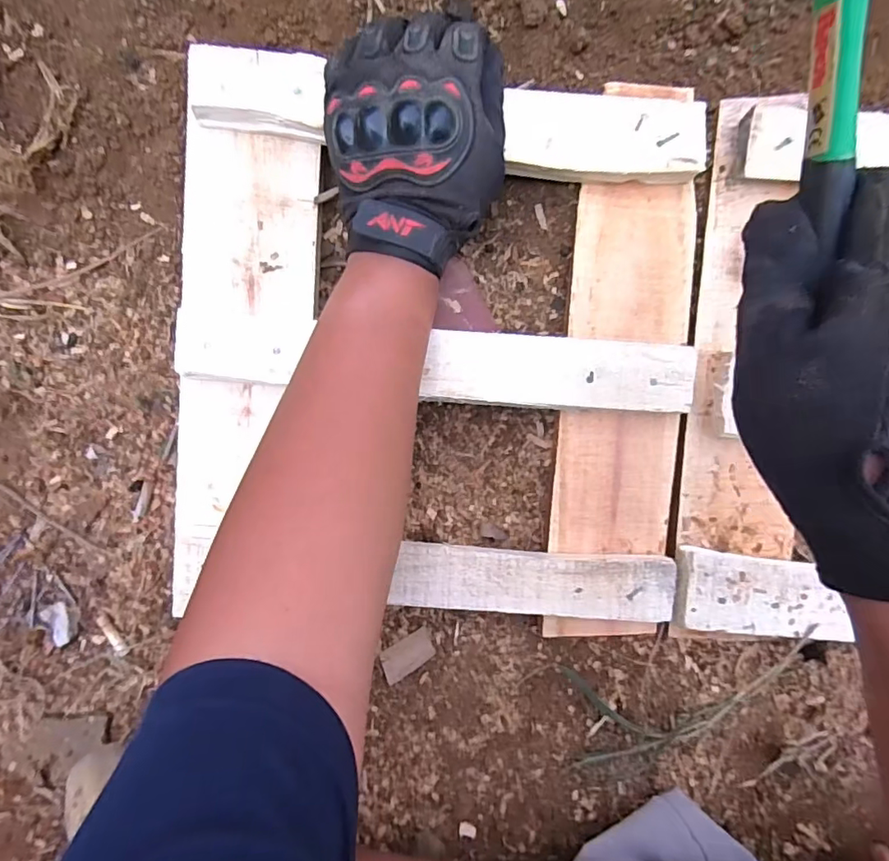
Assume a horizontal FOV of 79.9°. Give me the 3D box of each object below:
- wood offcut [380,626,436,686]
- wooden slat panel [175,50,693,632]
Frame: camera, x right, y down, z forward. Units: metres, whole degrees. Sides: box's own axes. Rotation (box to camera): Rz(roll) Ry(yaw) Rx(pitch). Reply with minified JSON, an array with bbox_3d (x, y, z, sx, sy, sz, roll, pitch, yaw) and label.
[{"bbox_3d":[-0.027,0.168,0.396,0.042,0.004,0.023,-28,73,-19],"label":"wood offcut"},{"bbox_3d":[-0.003,-0.051,0.371,0.353,0.037,0.382,3,93,-1],"label":"wooden slat panel"}]

